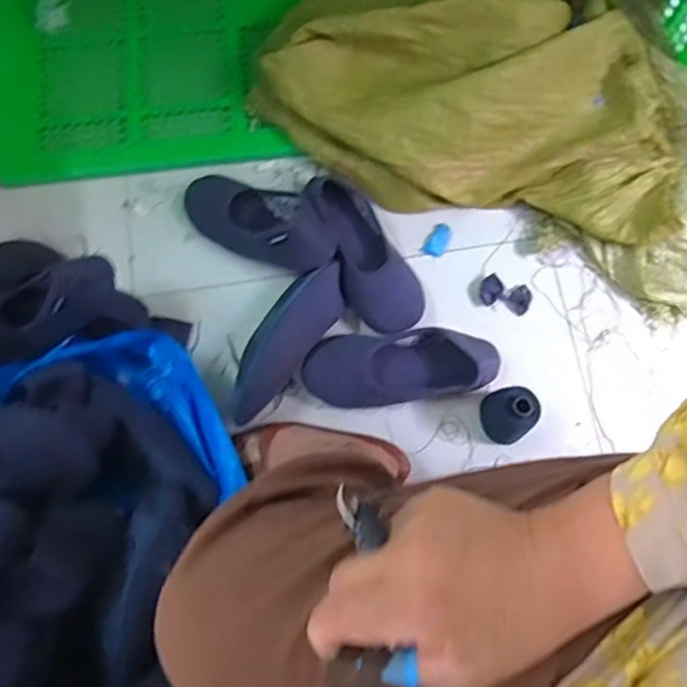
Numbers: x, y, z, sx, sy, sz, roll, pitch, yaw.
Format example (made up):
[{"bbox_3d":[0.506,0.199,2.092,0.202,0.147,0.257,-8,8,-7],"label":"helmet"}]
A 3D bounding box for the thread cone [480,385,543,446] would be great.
[{"bbox_3d":[0.201,0.089,0.760,0.057,0.114,0.063,-33,77,-7],"label":"thread cone"}]

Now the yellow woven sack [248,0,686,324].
[{"bbox_3d":[0.273,-0.373,0.841,0.675,0.175,0.472,30,78,9],"label":"yellow woven sack"}]

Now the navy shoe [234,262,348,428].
[{"bbox_3d":[-0.081,-0.007,0.825,0.077,0.067,0.239,36,79,10],"label":"navy shoe"}]

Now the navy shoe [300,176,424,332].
[{"bbox_3d":[0.026,-0.121,0.837,0.096,0.066,0.231,-32,77,-7],"label":"navy shoe"}]

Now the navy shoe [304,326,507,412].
[{"bbox_3d":[0.075,0.033,0.781,0.244,0.066,0.094,-7,75,0],"label":"navy shoe"}]

